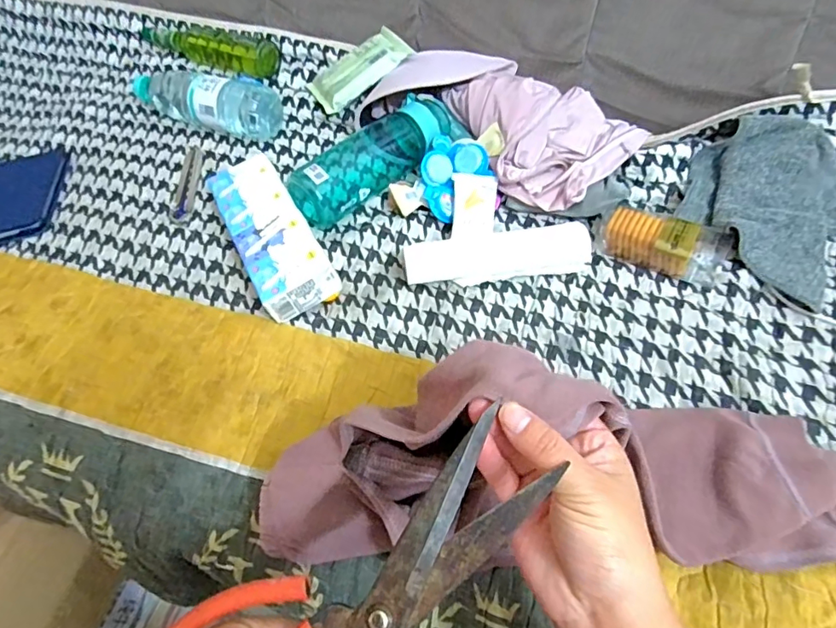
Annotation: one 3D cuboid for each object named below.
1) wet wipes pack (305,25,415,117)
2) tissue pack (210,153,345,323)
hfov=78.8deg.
[{"bbox_3d":[-0.079,-0.322,0.663,0.133,0.023,0.089,-33,57,6],"label":"wet wipes pack"},{"bbox_3d":[-0.157,-0.090,0.536,0.076,0.038,0.211,-25,55,-15],"label":"tissue pack"}]

